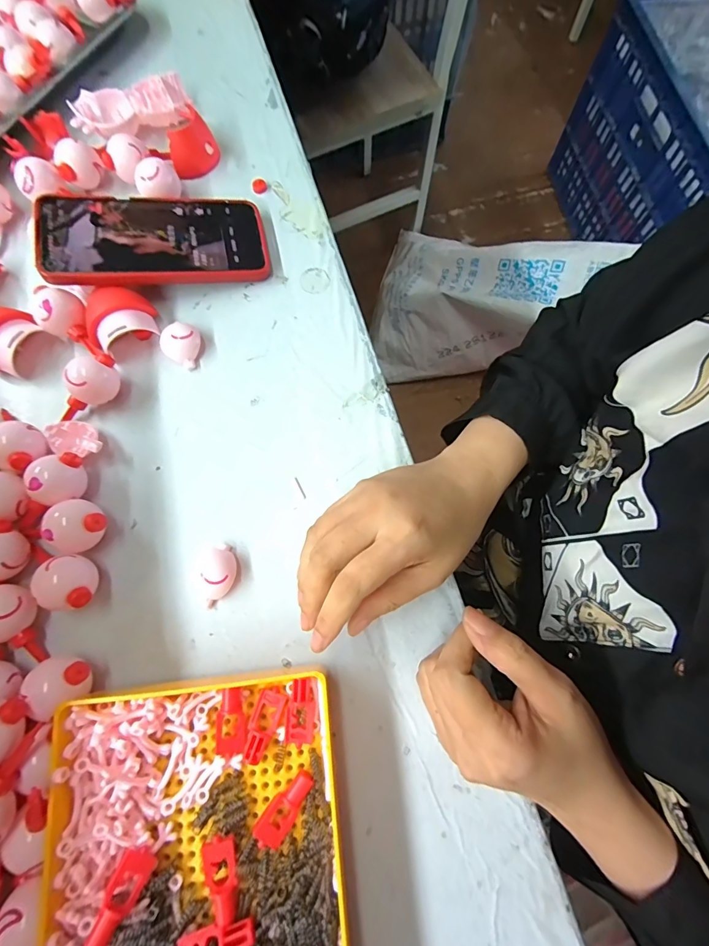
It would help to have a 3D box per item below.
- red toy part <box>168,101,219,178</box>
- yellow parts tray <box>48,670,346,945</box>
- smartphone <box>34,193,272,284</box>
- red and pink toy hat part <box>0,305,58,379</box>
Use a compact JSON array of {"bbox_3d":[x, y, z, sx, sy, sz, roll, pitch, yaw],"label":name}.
[{"bbox_3d":[-0.140,-0.289,0.359,0.029,0.033,0.047,11,75,3],"label":"red toy part"},{"bbox_3d":[-0.075,0.241,0.211,0.152,0.039,0.247,-6,74,-2],"label":"yellow parts tray"},{"bbox_3d":[-0.154,-0.186,0.323,0.163,0.010,0.076,-9,74,-17],"label":"smartphone"},{"bbox_3d":[-0.268,-0.103,0.311,0.054,0.028,0.049,31,77,8],"label":"red and pink toy hat part"}]

